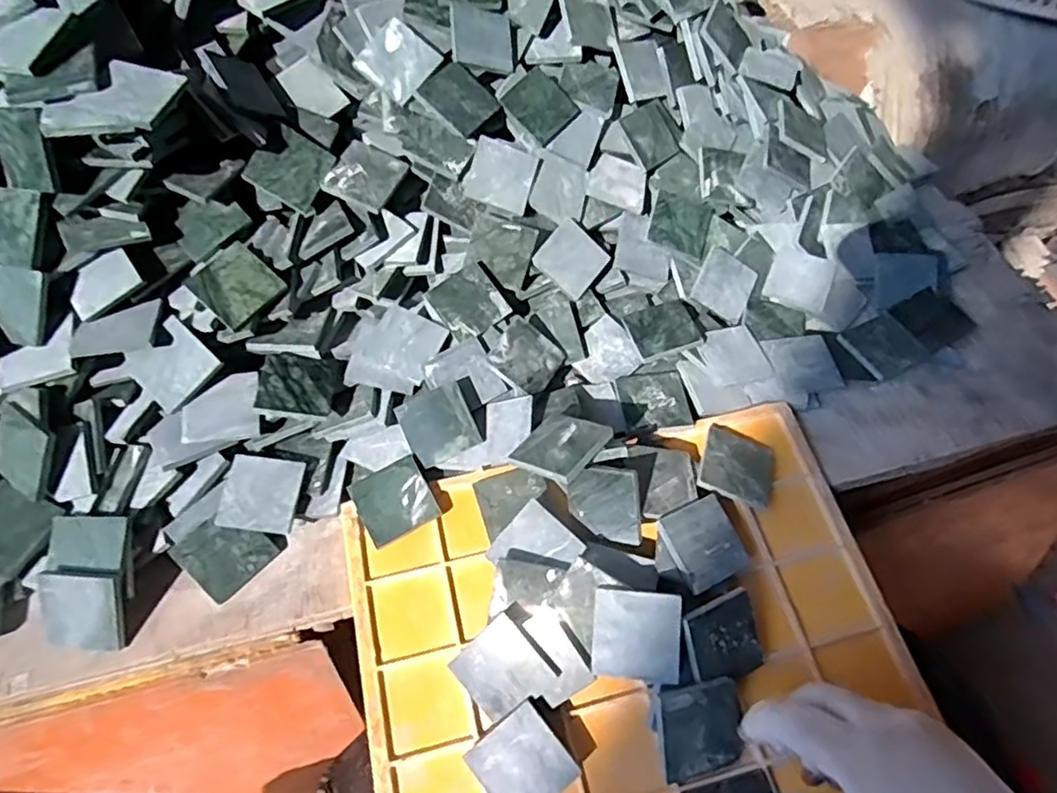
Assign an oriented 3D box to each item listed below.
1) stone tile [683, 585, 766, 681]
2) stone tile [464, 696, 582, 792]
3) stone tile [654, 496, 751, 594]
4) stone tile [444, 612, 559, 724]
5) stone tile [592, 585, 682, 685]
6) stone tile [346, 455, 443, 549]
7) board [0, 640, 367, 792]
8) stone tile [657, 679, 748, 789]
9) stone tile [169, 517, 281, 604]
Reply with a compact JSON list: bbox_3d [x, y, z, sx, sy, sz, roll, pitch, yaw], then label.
[{"bbox_3d":[0.117,0.145,0.389,0.050,0.004,0.047,-16,86,-26],"label":"stone tile"},{"bbox_3d":[-0.003,0.206,0.368,0.048,0.007,0.049,-38,78,-5],"label":"stone tile"},{"bbox_3d":[0.114,0.094,0.424,0.052,0.004,0.051,-18,70,-25],"label":"stone tile"},{"bbox_3d":[-0.016,0.166,0.397,0.048,0.004,0.049,-43,70,-3],"label":"stone tile"},{"bbox_3d":[0.063,0.139,0.382,0.048,0.004,0.050,4,81,9],"label":"stone tile"},{"bbox_3d":[-0.093,0.072,0.454,0.050,0.005,0.048,-27,73,-8],"label":"stone tile"},{"bbox_3d":[-0.363,0.389,0.674,0.365,0.352,0.013,-9,42,-15],"label":"board"},{"bbox_3d":[0.098,0.188,0.370,0.051,0.004,0.050,-7,91,-18],"label":"stone tile"},{"bbox_3d":[-0.204,0.104,0.441,0.049,0.005,0.049,48,65,-1],"label":"stone tile"}]

